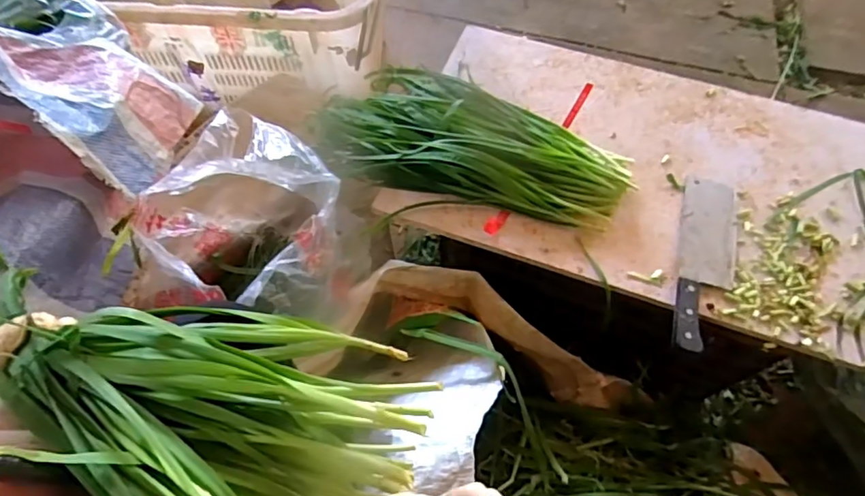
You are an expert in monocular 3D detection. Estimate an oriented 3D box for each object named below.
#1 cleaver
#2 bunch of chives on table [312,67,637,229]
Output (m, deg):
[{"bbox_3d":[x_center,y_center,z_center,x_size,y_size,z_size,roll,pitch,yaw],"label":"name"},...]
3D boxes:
[{"bbox_3d":[0.342,0.011,0.663,0.068,0.024,0.258,15,62,8],"label":"cleaver"},{"bbox_3d":[0.050,-0.166,0.752,0.447,0.052,0.227,16,62,9],"label":"bunch of chives on table"}]

